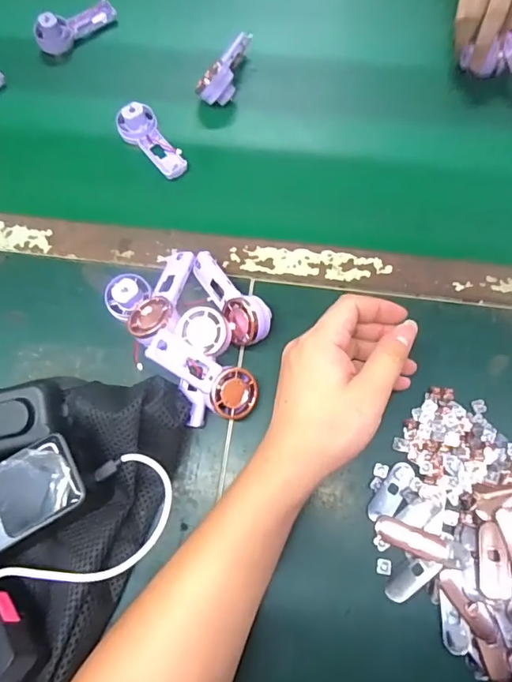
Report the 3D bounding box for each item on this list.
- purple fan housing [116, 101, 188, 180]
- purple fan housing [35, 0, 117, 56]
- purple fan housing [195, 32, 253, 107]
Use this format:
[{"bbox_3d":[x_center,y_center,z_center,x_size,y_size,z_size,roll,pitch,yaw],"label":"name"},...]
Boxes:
[{"bbox_3d":[-0.105,-0.198,0.464,0.040,0.028,0.083,-31,72,-8],"label":"purple fan housing"},{"bbox_3d":[-0.209,-0.364,0.529,0.093,0.037,0.024,-40,43,-11],"label":"purple fan housing"},{"bbox_3d":[-0.031,-0.285,0.491,0.030,0.045,0.086,17,72,8],"label":"purple fan housing"}]

